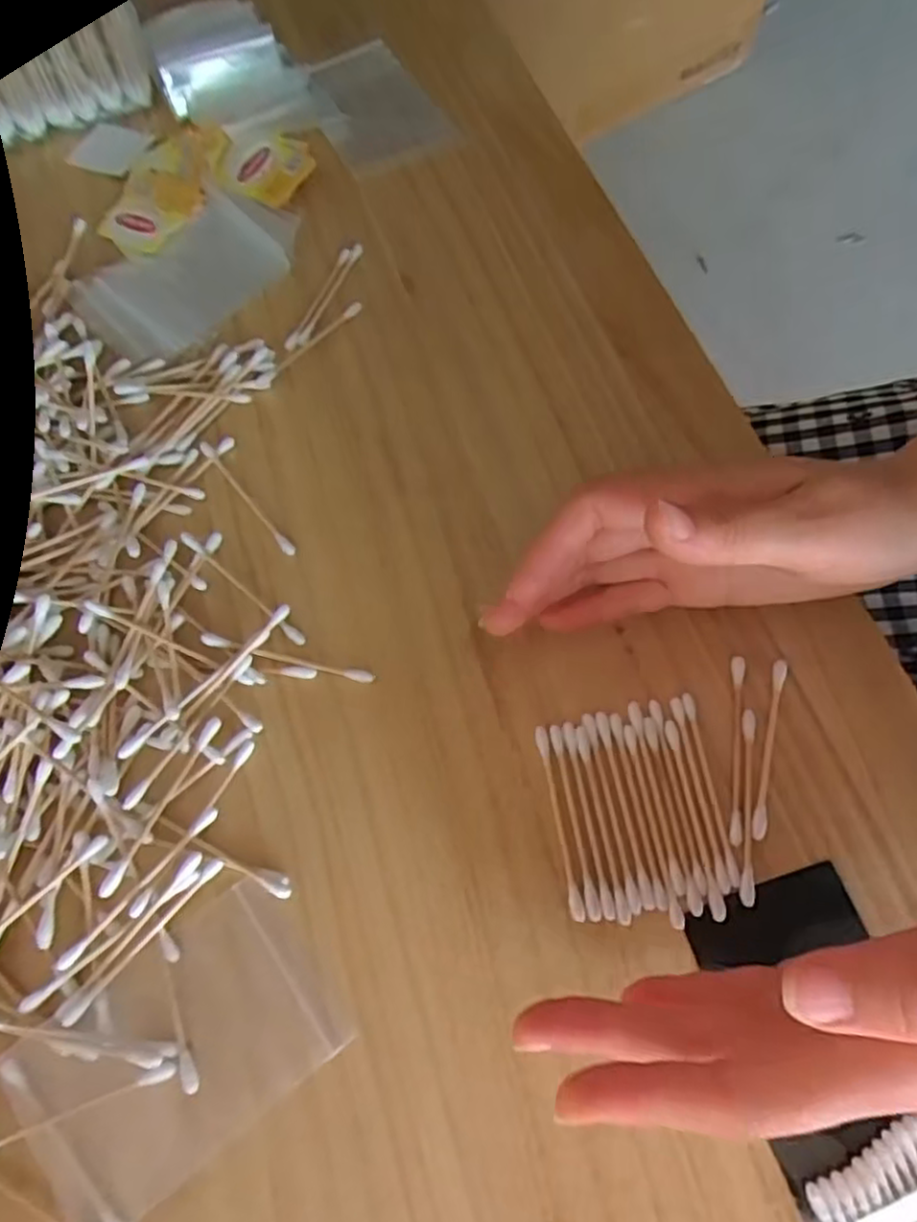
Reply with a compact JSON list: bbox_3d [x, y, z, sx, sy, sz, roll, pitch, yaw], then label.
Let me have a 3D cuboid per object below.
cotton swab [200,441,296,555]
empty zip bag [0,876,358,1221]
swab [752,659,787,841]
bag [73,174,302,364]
[{"bbox_3d":[-0.096,-0.052,0.321,0.005,0.007,0.073,-38,71,-14],"label":"cotton swab"},{"bbox_3d":[-0.095,0.148,0.240,0.101,0.004,0.068,-35,71,-13],"label":"empty zip bag"},{"bbox_3d":[0.120,0.051,0.270,0.006,0.004,0.071,14,68,7],"label":"swab"},{"bbox_3d":[-0.143,-0.184,0.373,0.117,0.015,0.074,-41,72,-14],"label":"bag"}]

